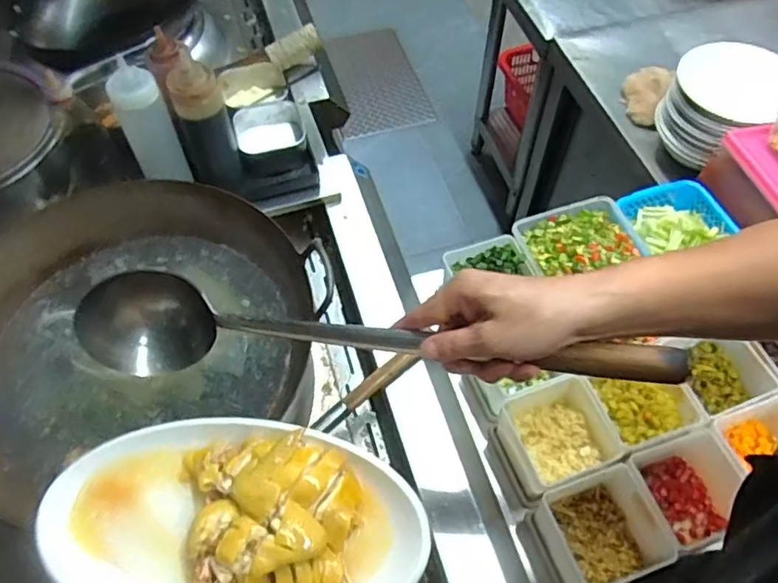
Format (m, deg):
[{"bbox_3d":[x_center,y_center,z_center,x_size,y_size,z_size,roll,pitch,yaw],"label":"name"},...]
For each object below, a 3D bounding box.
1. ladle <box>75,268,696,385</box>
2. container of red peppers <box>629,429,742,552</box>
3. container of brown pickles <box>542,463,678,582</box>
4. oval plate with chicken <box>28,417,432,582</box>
[{"bbox_3d":[-0.029,0.054,0.517,0.517,0.115,0.071,6,57,15],"label":"ladle"},{"bbox_3d":[0.365,0.250,0.731,0.117,0.081,0.117,-16,58,-9],"label":"container of red peppers"},{"bbox_3d":[0.248,0.284,0.699,0.113,0.078,0.115,-17,58,-10],"label":"container of brown pickles"},{"bbox_3d":[-0.134,0.205,0.514,0.324,0.049,0.173,6,57,5],"label":"oval plate with chicken"}]

